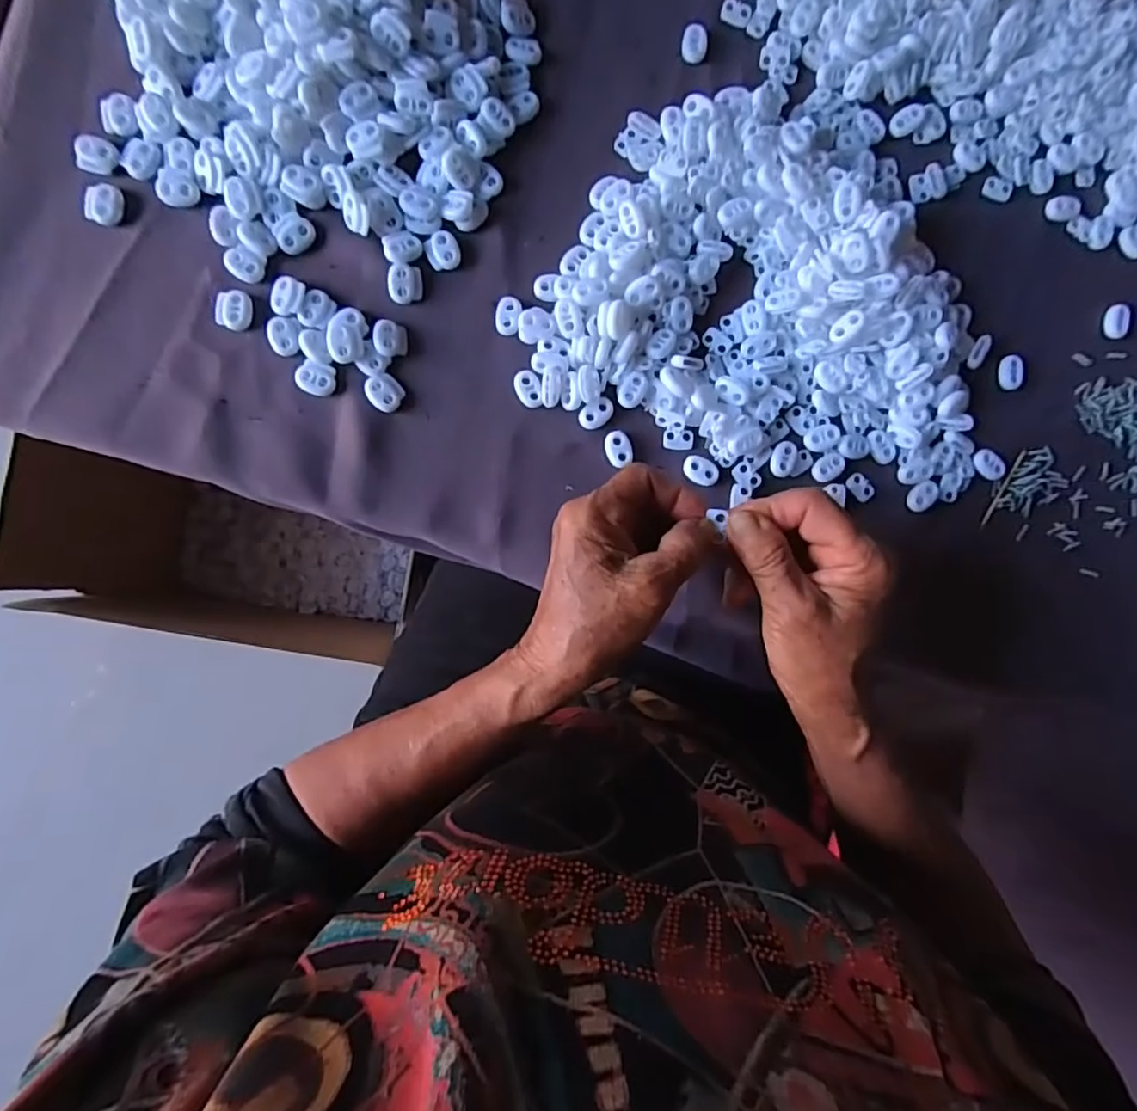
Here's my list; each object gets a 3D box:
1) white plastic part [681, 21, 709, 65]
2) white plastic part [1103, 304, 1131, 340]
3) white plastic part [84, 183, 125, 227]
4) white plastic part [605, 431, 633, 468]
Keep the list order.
[{"bbox_3d":[0.078,-0.316,0.384,0.016,0.005,0.022,1,89,-7],"label":"white plastic part"},{"bbox_3d":[0.367,-0.156,0.415,0.011,0.008,0.022,-1,89,-7],"label":"white plastic part"},{"bbox_3d":[-0.256,-0.194,0.342,0.017,0.004,0.022,9,88,-6],"label":"white plastic part"},{"bbox_3d":[0.031,-0.066,0.376,0.016,0.004,0.020,-17,91,-7],"label":"white plastic part"}]

